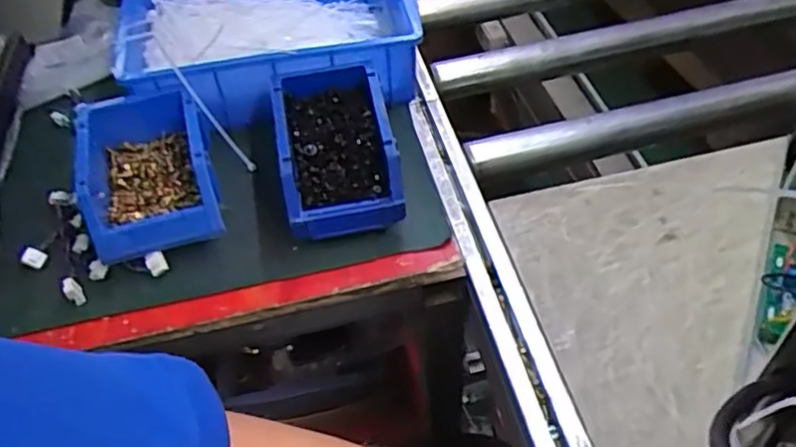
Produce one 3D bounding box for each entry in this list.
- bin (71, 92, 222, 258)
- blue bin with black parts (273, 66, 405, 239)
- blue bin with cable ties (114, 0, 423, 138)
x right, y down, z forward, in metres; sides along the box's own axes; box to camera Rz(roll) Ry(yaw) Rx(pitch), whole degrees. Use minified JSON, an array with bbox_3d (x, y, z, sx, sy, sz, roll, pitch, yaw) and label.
[{"bbox_3d":[-0.227,-0.047,0.599,0.113,0.056,0.150,-17,49,-9],"label":"bin"},{"bbox_3d":[-0.058,-0.066,0.616,0.103,0.075,0.162,-10,49,-4],"label":"blue bin with black parts"},{"bbox_3d":[-0.138,-0.192,0.711,0.303,0.098,0.238,-5,49,1],"label":"blue bin with cable ties"}]

